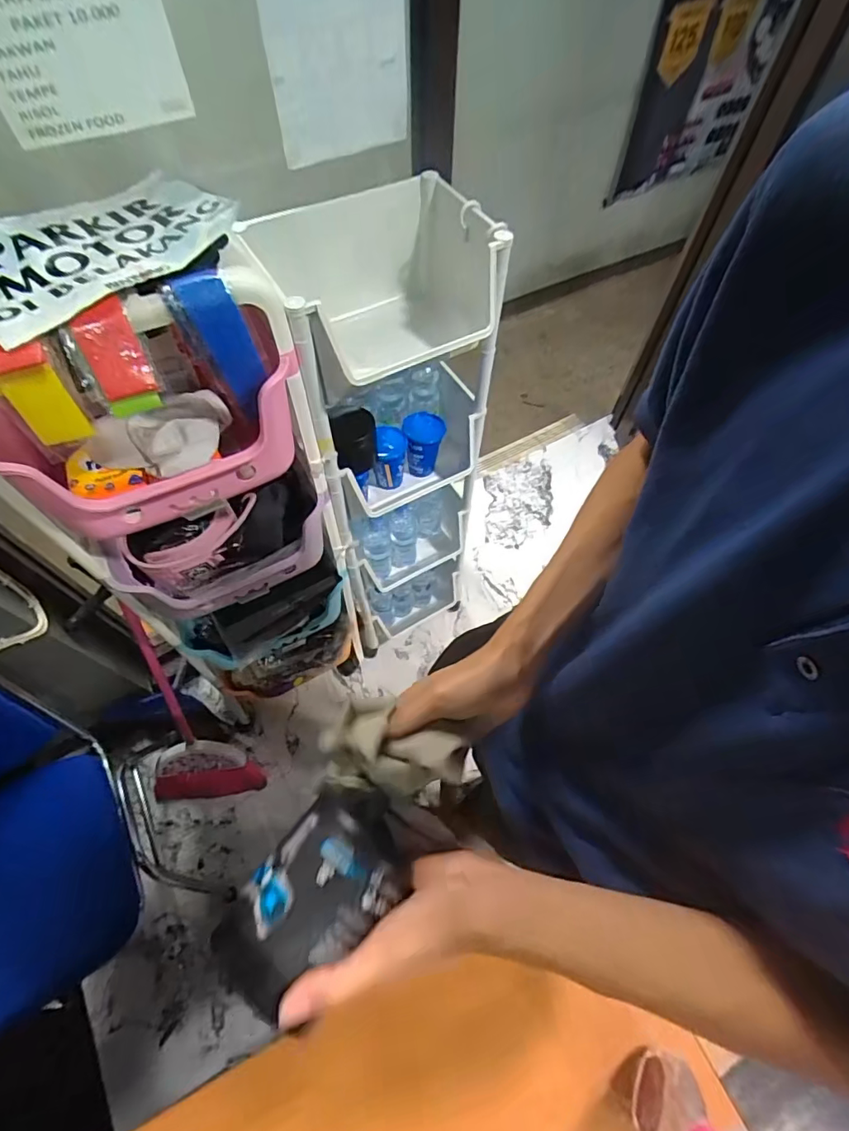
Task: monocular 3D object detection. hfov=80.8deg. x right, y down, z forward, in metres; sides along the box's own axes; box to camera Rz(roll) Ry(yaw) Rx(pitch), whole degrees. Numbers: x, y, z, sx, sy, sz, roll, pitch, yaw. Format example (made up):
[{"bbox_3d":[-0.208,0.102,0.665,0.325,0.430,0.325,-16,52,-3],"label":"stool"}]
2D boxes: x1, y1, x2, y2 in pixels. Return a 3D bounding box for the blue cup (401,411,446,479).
[{"bbox_3d":[0.000,-0.266,1.105,0.089,0.127,0.084,0,61,0],"label":"blue cup"}]

